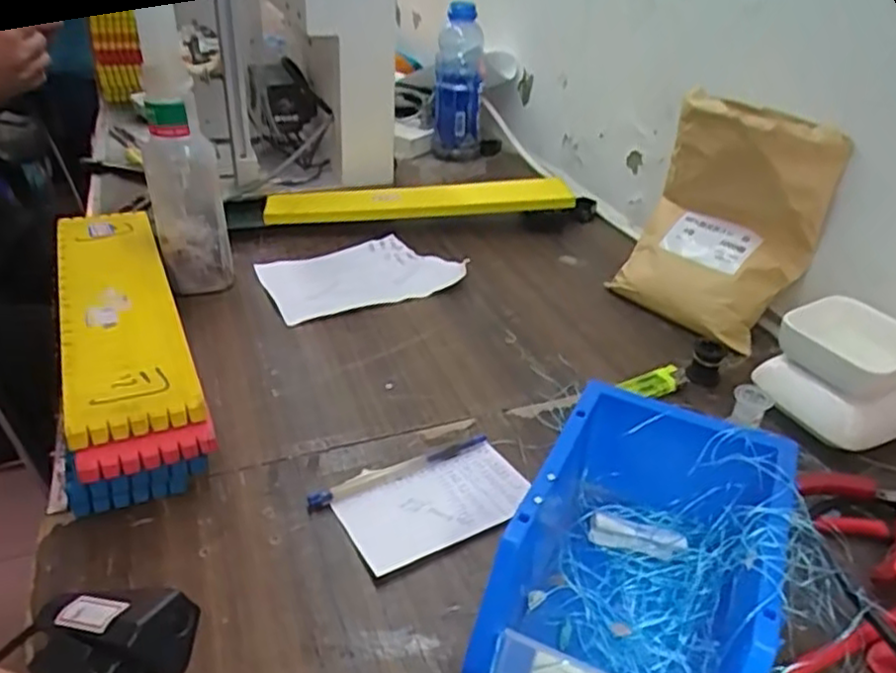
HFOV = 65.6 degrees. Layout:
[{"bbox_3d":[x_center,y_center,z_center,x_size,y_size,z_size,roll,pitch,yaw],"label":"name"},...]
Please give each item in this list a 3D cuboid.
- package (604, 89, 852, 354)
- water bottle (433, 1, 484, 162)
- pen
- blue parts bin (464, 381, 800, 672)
[{"bbox_3d":[0.238,-0.102,0.626,0.077,0.196,0.157,-18,38,-30],"label":"package"},{"bbox_3d":[0.018,-0.396,1.058,0.073,0.187,0.079,3,32,-2],"label":"water bottle"},{"bbox_3d":[-0.031,0.089,0.471,0.133,0.006,0.013,-14,37,-27],"label":"pen"},{"bbox_3d":[0.101,0.122,0.364,0.120,0.089,0.181,18,35,21],"label":"blue parts bin"}]

